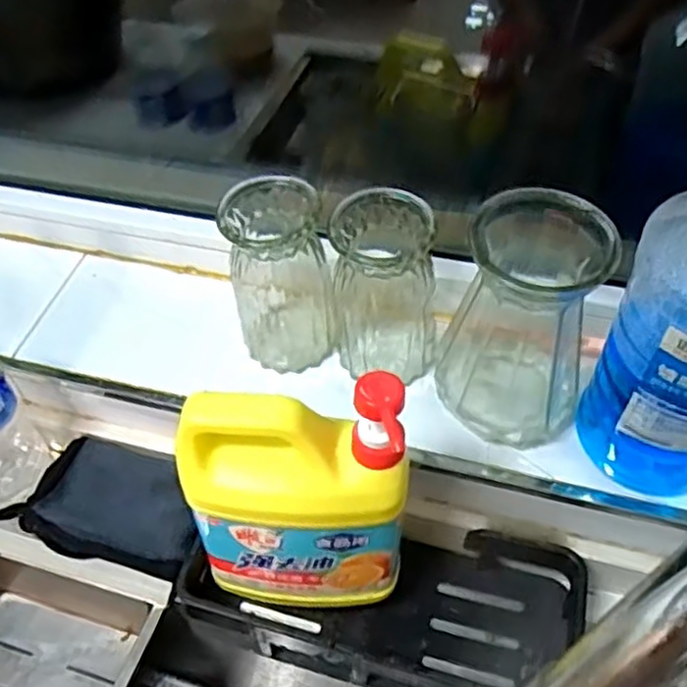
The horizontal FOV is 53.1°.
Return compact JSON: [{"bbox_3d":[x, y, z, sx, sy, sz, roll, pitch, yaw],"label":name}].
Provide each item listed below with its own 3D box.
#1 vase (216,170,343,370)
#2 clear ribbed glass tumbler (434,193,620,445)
[{"bbox_3d":[-0.049,-0.052,0.550,0.076,0.155,0.074,-1,48,2],"label":"vase"},{"bbox_3d":[0.133,-0.013,0.488,0.089,0.180,0.087,20,52,19],"label":"clear ribbed glass tumbler"}]

